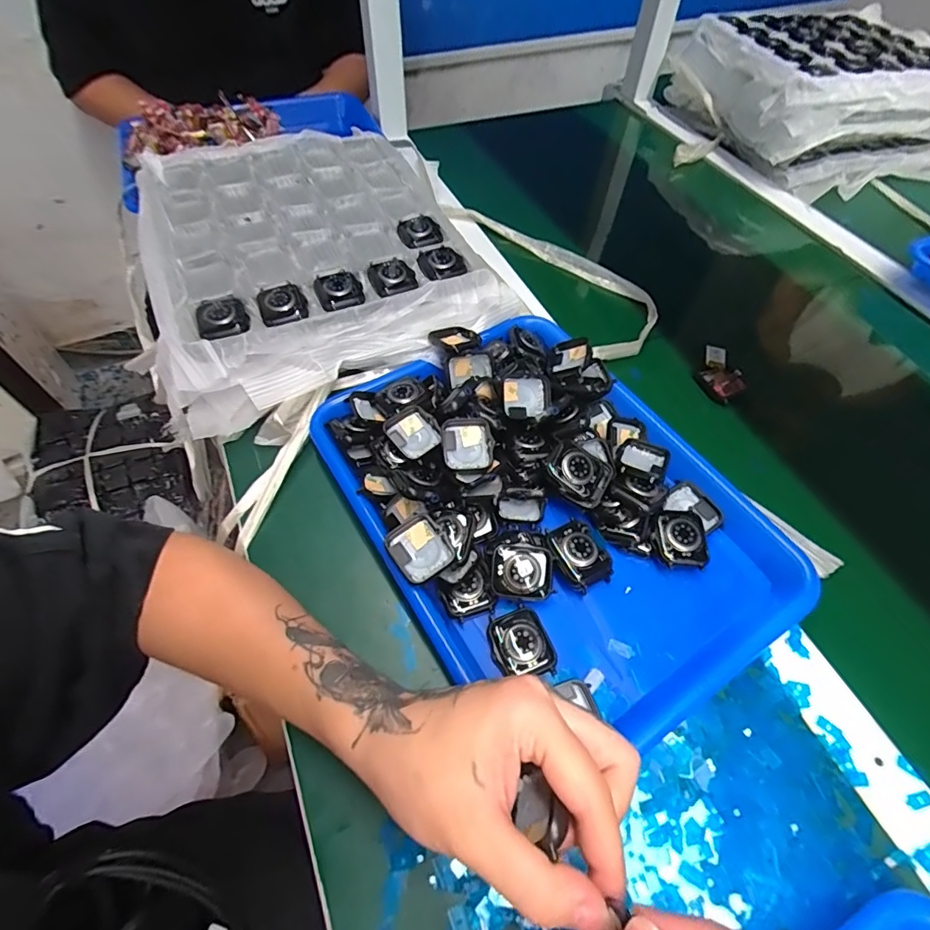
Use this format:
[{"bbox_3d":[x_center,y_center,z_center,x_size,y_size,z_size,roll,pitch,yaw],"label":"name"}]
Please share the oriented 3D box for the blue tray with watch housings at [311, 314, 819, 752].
[{"bbox_3d":[0.055,0.021,0.371,0.248,0.046,0.334,-28,62,-18],"label":"blue tray with watch housings"}]

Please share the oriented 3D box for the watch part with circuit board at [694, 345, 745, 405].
[{"bbox_3d":[0.246,-0.087,0.472,0.034,0.024,0.050,-24,60,-16],"label":"watch part with circuit board"}]

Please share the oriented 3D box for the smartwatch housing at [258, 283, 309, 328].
[{"bbox_3d":[-0.157,-0.139,0.420,0.038,0.009,0.046,-19,59,-13],"label":"smartwatch housing"}]

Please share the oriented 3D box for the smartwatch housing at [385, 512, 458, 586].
[{"bbox_3d":[-0.030,0.057,0.331,0.037,0.010,0.044,-31,62,-20],"label":"smartwatch housing"}]

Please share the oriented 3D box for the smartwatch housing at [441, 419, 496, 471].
[{"bbox_3d":[0.002,-0.015,0.369,0.038,0.012,0.040,-1,57,-2],"label":"smartwatch housing"}]

